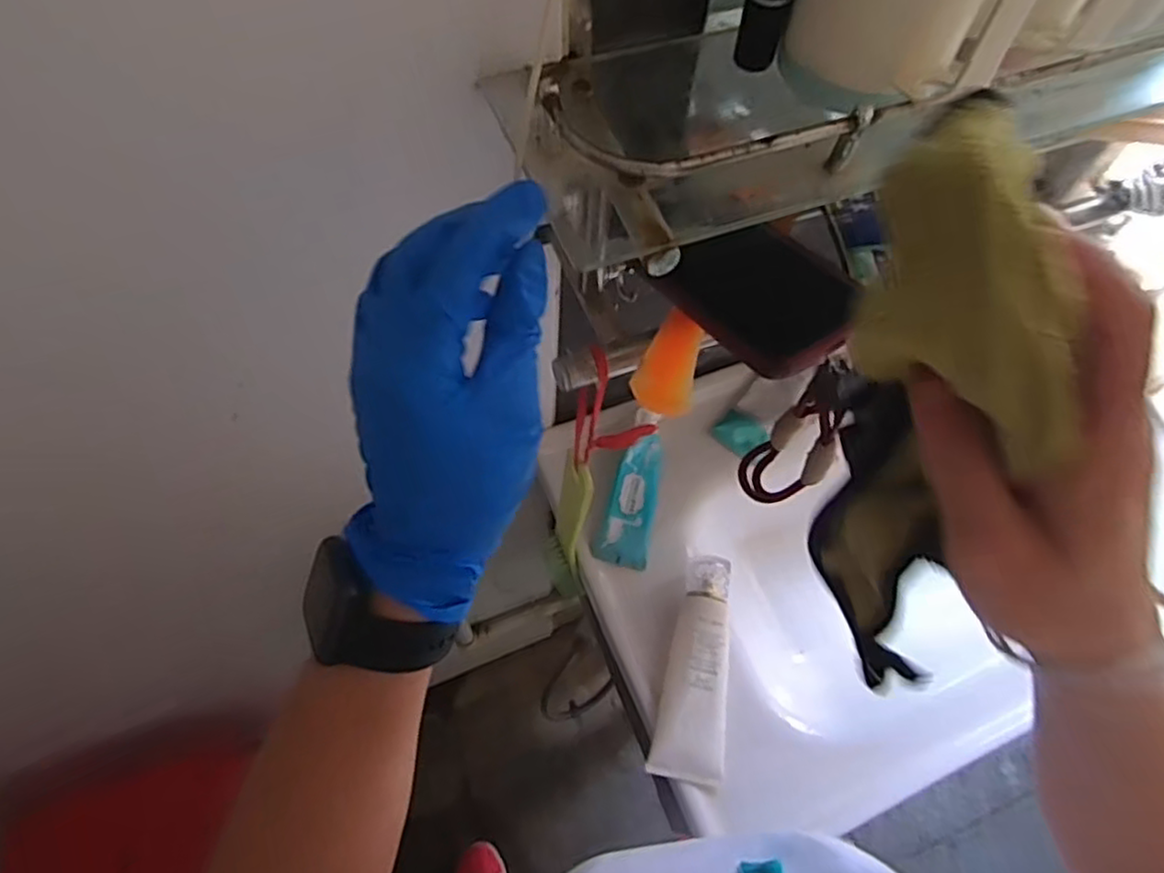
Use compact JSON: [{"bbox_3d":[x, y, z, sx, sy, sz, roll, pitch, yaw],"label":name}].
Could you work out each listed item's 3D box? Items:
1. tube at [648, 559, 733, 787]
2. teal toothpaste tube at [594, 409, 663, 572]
[{"bbox_3d":[0.098,0.183,0.559,0.058,0.035,0.171,13,60,5],"label":"tube"},{"bbox_3d":[0.049,0.046,0.626,0.044,0.022,0.141,13,74,5],"label":"teal toothpaste tube"}]

